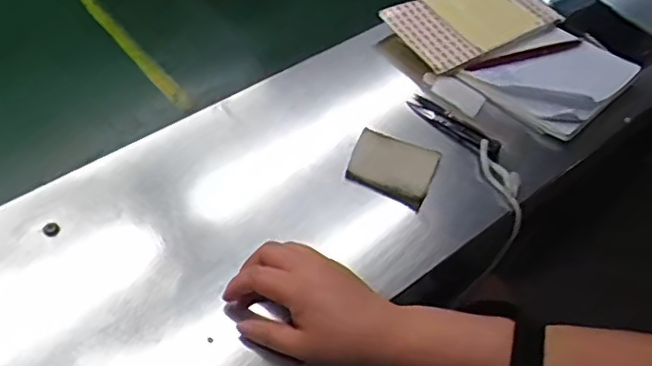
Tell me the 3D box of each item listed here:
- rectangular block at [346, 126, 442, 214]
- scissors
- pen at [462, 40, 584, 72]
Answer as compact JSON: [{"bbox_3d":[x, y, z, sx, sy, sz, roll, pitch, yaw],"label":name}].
[{"bbox_3d":[0.061,-0.017,0.590,0.074,0.019,0.066,23,53,13],"label":"rectangular block"},{"bbox_3d":[0.124,-0.056,0.627,0.105,0.016,0.019,39,58,24],"label":"scissors"},{"bbox_3d":[0.218,-0.138,0.699,0.153,0.011,0.015,-18,55,-18],"label":"pen"}]

